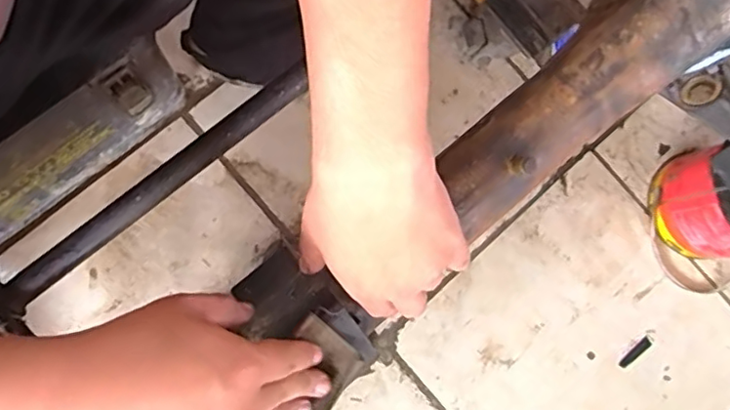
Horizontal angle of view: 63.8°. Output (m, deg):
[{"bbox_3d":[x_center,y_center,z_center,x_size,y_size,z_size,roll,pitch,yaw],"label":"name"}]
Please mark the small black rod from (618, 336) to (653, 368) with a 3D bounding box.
[{"bbox_3d":[0.366,0.201,0.795,0.054,0.004,0.013,-42,82,-8],"label":"small black rod"}]

